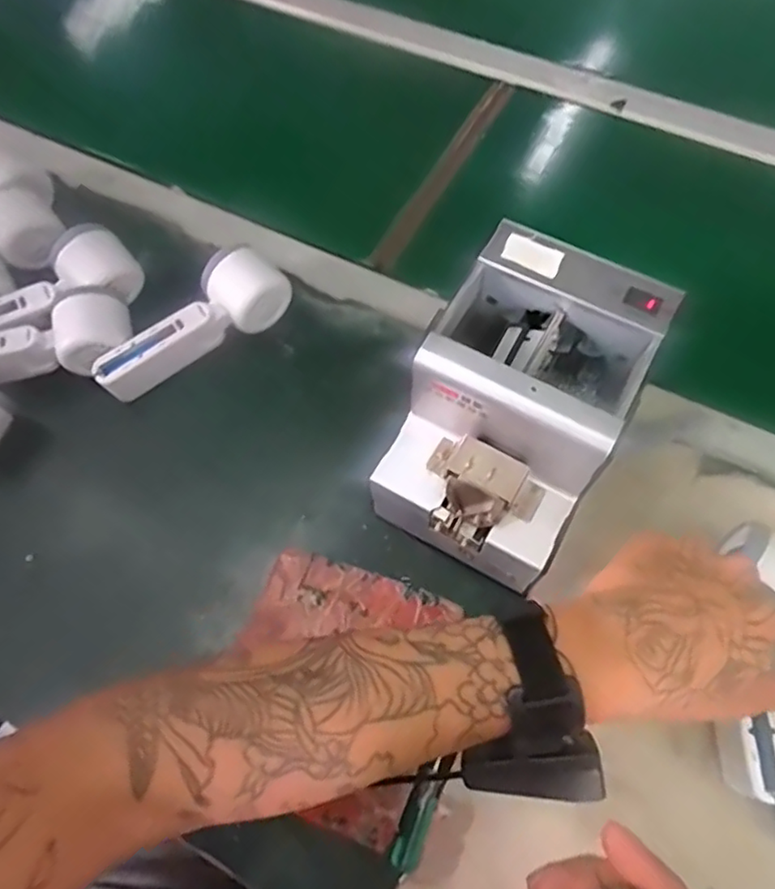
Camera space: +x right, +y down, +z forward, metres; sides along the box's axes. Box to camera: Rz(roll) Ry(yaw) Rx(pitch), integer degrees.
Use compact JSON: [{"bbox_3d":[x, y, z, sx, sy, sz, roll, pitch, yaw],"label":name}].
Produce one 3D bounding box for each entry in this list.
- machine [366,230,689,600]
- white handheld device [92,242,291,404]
[{"bbox_3d":[0.083,-0.019,0.421,0.126,0.148,0.175,26,68,13],"label":"machine"},{"bbox_3d":[-0.165,-0.102,0.526,0.170,0.063,0.055,-29,67,-12],"label":"white handheld device"}]

